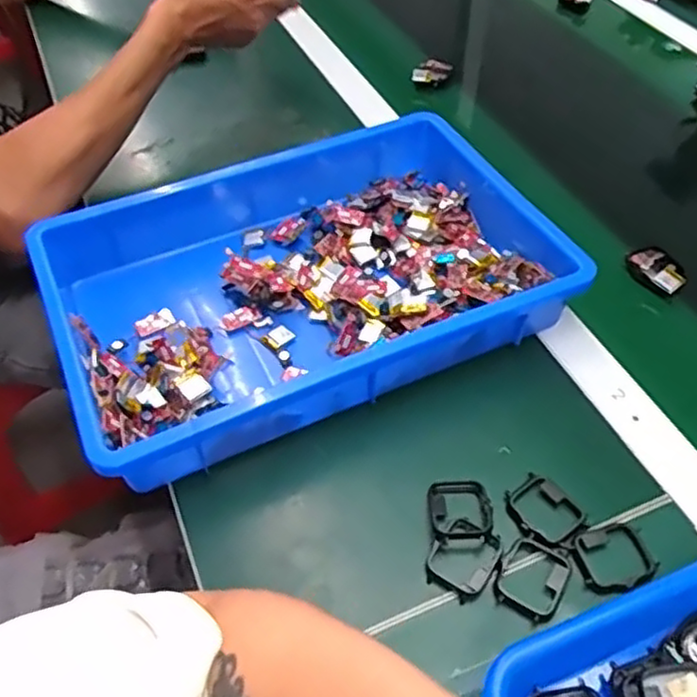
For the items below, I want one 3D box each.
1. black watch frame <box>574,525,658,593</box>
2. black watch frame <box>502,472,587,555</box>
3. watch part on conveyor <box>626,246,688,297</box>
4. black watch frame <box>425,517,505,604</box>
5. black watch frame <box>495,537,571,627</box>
[{"bbox_3d":[0.159,0.124,0.418,0.044,0.004,0.041,-8,50,-8],"label":"black watch frame"},{"bbox_3d":[0.123,0.101,0.438,0.039,0.004,0.047,-31,57,-25],"label":"black watch frame"},{"bbox_3d":[0.259,-0.065,0.584,0.031,0.016,0.051,-29,55,-23],"label":"watch part on conveyor"},{"bbox_3d":[0.070,0.125,0.423,0.038,0.008,0.048,26,54,20],"label":"black watch frame"},{"bbox_3d":[0.107,0.135,0.412,0.037,0.004,0.046,25,54,19],"label":"black watch frame"}]

